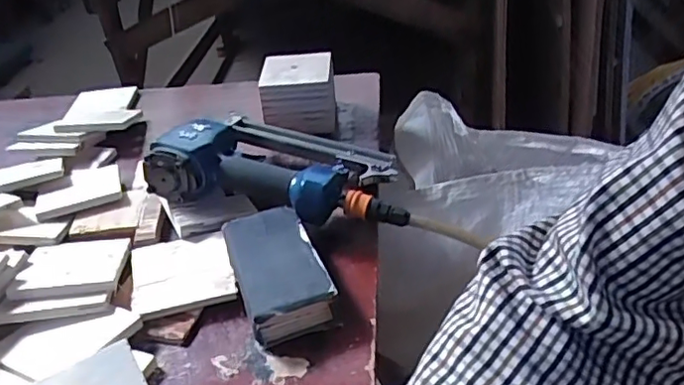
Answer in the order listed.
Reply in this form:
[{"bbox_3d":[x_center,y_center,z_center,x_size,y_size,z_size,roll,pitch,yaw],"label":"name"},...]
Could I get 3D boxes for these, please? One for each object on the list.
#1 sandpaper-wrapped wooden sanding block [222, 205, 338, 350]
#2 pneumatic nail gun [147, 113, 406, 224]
[{"bbox_3d":[-0.058,0.072,0.548,0.078,0.037,0.143,-17,38,-13],"label":"sandpaper-wrapped wooden sanding block"},{"bbox_3d":[-0.058,-0.045,0.640,0.259,0.070,0.151,2,37,12],"label":"pneumatic nail gun"}]

